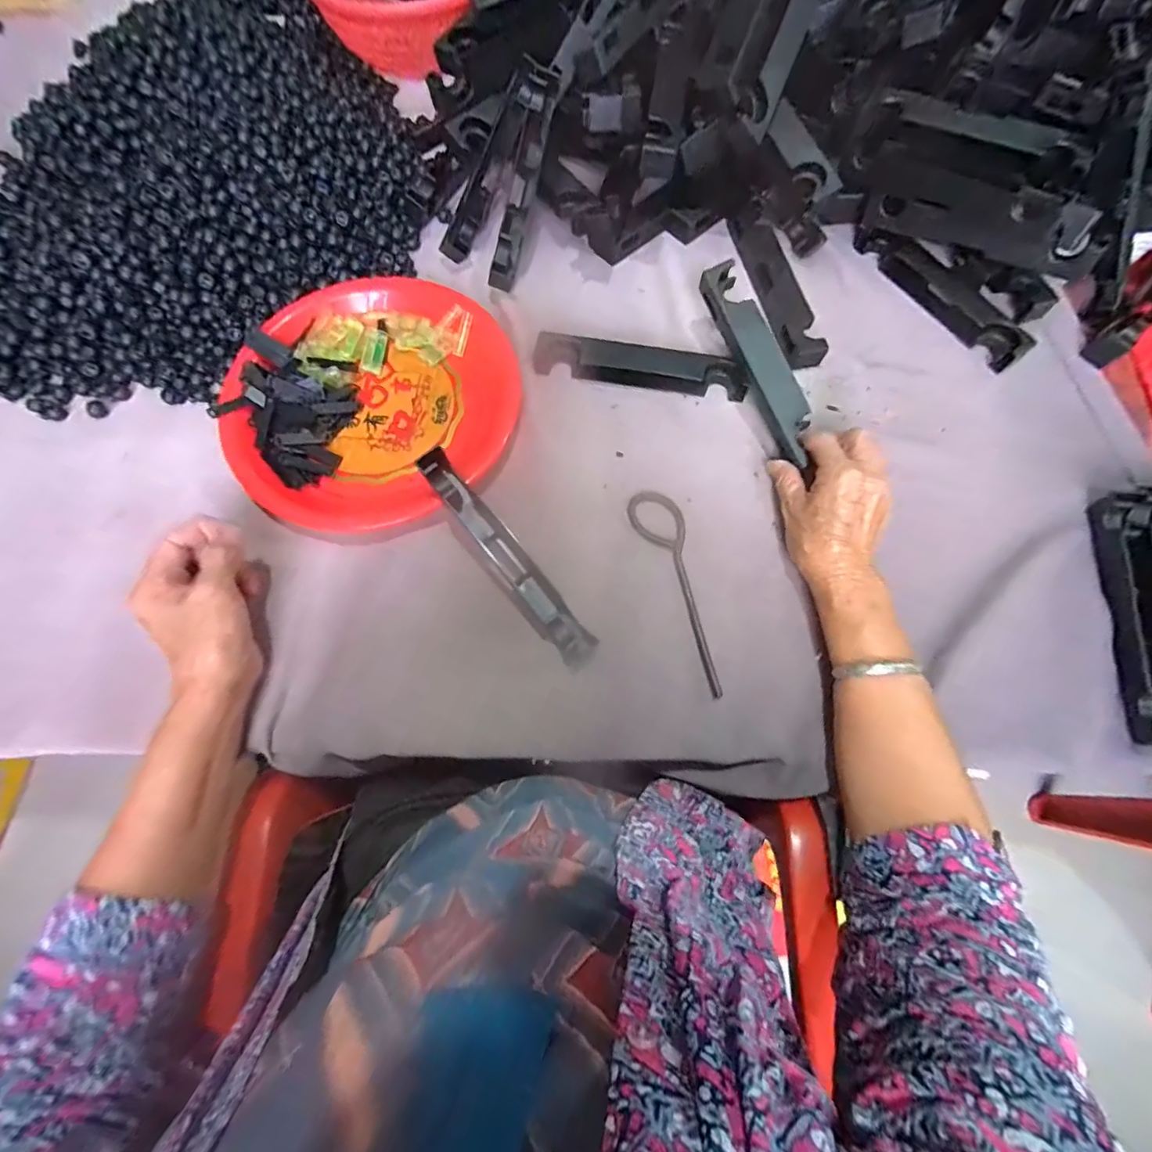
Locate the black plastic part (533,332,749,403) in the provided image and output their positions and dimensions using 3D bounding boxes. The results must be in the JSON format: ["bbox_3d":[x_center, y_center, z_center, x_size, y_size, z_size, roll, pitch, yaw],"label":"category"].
[{"bbox_3d":[0.059,-0.196,0.480,0.193,0.025,0.029,9,70,5],"label":"black plastic part"}]

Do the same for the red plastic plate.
[{"bbox_3d":[-0.177,-0.163,0.472,0.239,0.027,0.256,-1,70,2],"label":"red plastic plate"}]

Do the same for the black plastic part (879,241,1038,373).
[{"bbox_3d":[0.377,-0.273,0.511,0.039,0.021,0.166,-30,71,-9],"label":"black plastic part"}]

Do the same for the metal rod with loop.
[{"bbox_3d":[0.091,0.005,0.418,0.043,0.011,0.178,-22,70,-6],"label":"metal rod with loop"}]

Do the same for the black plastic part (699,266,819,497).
[{"bbox_3d":[0.162,-0.182,0.449,0.036,0.019,0.199,-21,81,-6],"label":"black plastic part"}]

